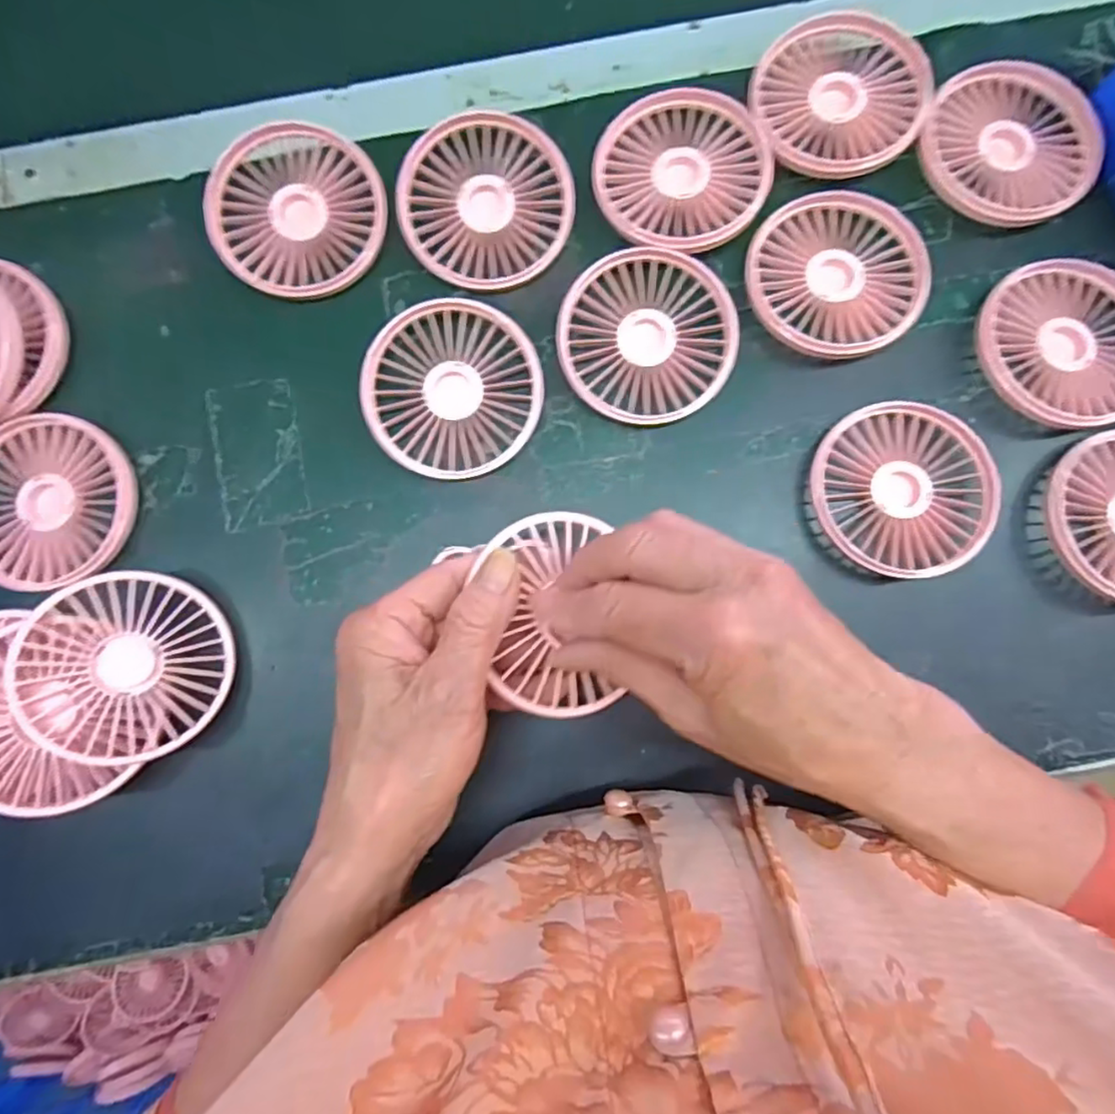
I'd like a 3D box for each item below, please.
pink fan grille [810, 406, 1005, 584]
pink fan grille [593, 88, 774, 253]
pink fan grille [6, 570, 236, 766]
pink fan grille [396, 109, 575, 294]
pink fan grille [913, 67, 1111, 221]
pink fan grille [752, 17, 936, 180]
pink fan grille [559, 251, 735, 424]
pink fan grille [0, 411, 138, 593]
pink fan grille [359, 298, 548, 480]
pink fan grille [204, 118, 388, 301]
[{"bbox_3d":[0.172,-0.034,0.330,0.084,0.018,0.087,0,87,1],"label":"pink fan grille"},{"bbox_3d":[0.065,-0.204,0.343,0.087,0.012,0.089,-6,87,1],"label":"pink fan grille"},{"bbox_3d":[-0.201,0.050,0.307,0.085,0.015,0.083,7,76,-28],"label":"pink fan grille"},{"bbox_3d":[-0.038,-0.187,0.341,0.085,0.008,0.088,0,87,1],"label":"pink fan grille"},{"bbox_3d":[0.236,-0.218,0.345,0.089,0.014,0.083,0,87,1],"label":"pink fan grille"},{"bbox_3d":[0.149,-0.244,0.346,0.087,0.010,0.083,5,87,1],"label":"pink fan grille"},{"bbox_3d":[0.046,-0.113,0.339,0.086,0.011,0.087,-14,87,0],"label":"pink fan grille"},{"bbox_3d":[-0.260,-0.030,0.338,0.084,0.018,0.087,-14,87,0],"label":"pink fan grille"},{"bbox_3d":[-0.054,-0.086,0.337,0.086,0.014,0.088,0,87,1],"label":"pink fan grille"},{"bbox_3d":[-0.136,-0.182,0.346,0.087,0.015,0.087,-1,87,1],"label":"pink fan grille"}]

